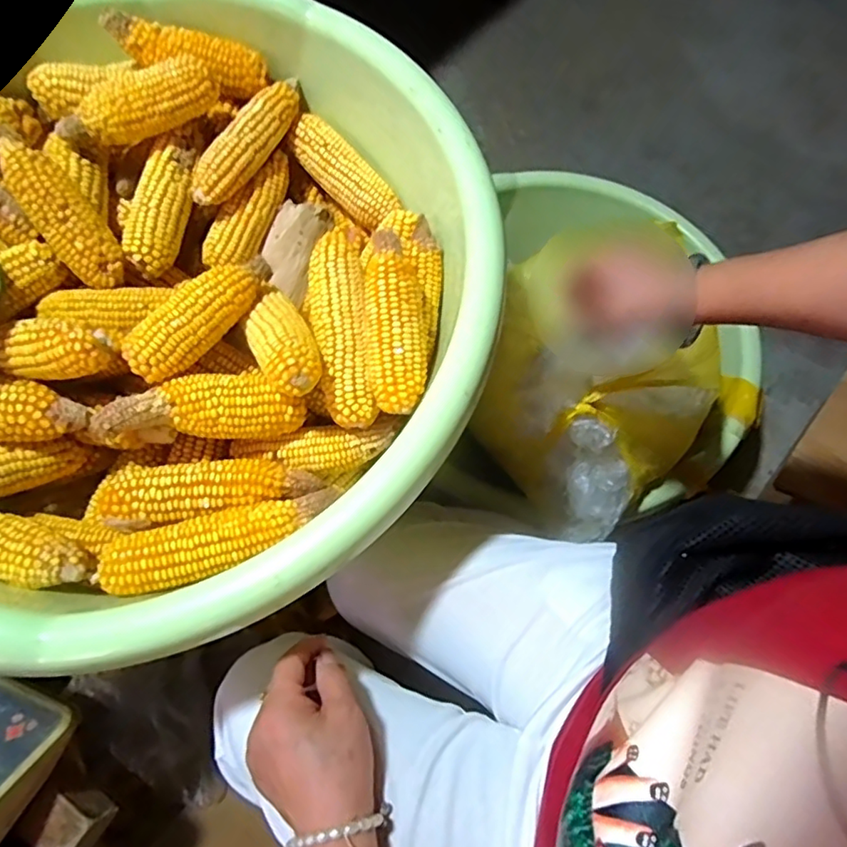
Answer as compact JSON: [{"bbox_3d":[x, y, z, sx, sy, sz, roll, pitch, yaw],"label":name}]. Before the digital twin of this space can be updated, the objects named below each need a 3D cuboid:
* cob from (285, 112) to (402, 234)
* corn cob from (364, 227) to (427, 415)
[{"bbox_3d":[-0.079,-0.243,0.553,0.042,0.036,0.129,-42,74,-14],"label":"cob"},{"bbox_3d":[-0.022,-0.077,0.439,0.044,0.038,0.136,-4,89,-1],"label":"corn cob"}]

